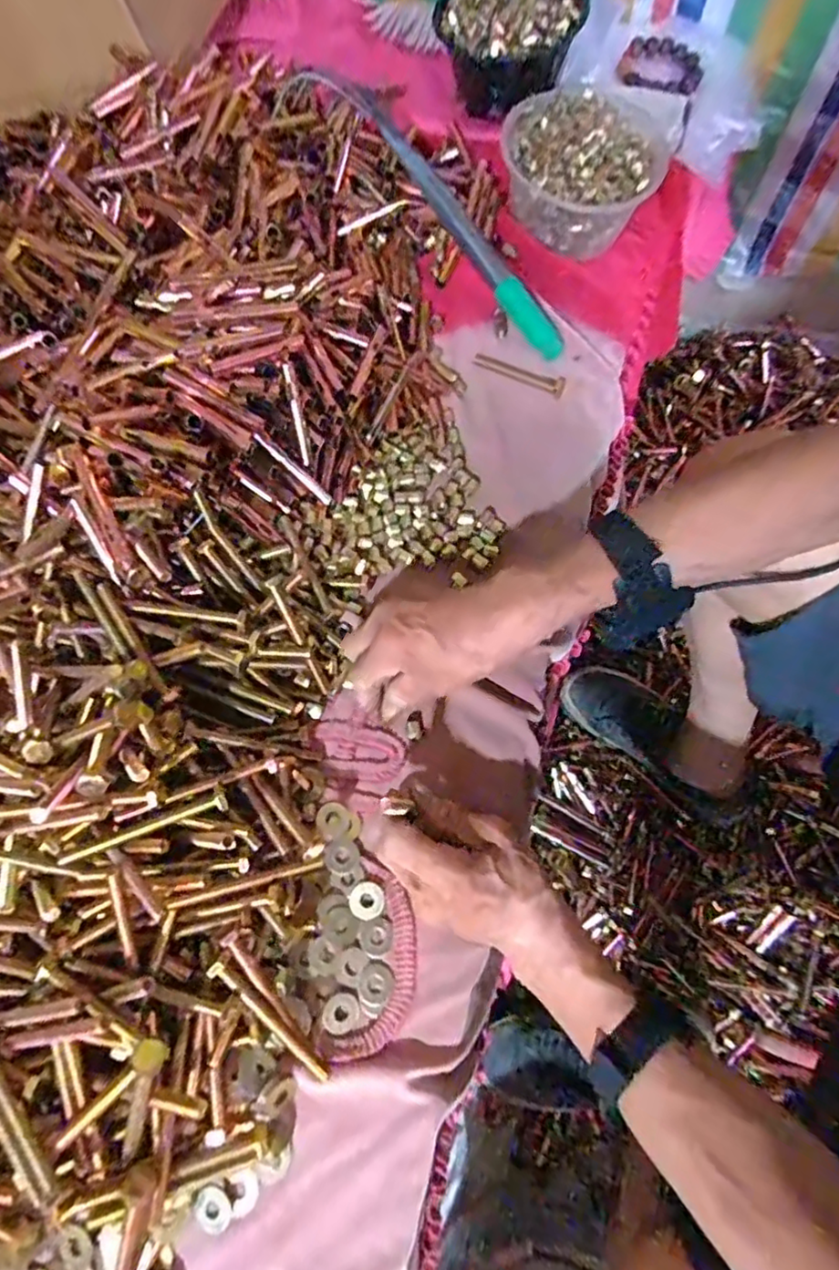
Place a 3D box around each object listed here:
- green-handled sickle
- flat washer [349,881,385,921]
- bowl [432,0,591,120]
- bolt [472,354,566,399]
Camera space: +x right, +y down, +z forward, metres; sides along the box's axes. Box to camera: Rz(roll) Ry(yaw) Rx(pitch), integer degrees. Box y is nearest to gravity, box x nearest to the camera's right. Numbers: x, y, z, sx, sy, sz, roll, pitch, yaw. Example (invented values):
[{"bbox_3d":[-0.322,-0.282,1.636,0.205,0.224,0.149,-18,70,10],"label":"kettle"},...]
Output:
[{"bbox_3d":[0.015,-0.421,0.600,0.042,0.030,0.375,-41,92,-11],"label":"green-handled sickle"},{"bbox_3d":[-0.037,0.189,0.437,0.024,0.005,0.024,-1,71,2],"label":"flat washer"},{"bbox_3d":[0.100,-0.684,0.686,0.156,0.078,0.151,-1,70,3],"label":"bowl"},{"bbox_3d":[0.098,-0.259,0.601,0.094,0.011,0.019,26,74,11],"label":"bolt"}]

